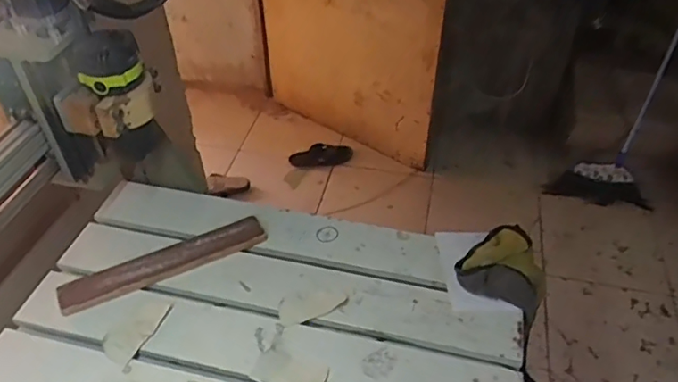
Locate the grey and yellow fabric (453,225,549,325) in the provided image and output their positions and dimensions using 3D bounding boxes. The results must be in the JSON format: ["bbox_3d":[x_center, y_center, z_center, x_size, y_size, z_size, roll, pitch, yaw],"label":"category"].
[{"bbox_3d":[0.249,0.110,0.838,0.126,0.036,0.147,16,45,16],"label":"grey and yellow fabric"}]

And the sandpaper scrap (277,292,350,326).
[{"bbox_3d":[-0.038,0.159,0.782,0.100,0.014,0.043,-14,44,-15],"label":"sandpaper scrap"}]

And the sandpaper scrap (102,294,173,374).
[{"bbox_3d":[-0.276,0.186,0.750,0.056,0.010,0.106,12,44,12],"label":"sandpaper scrap"}]

